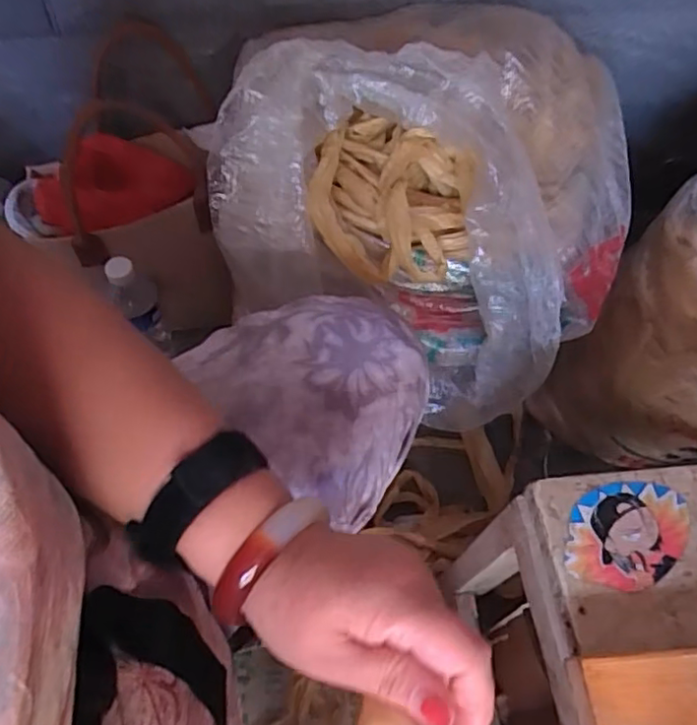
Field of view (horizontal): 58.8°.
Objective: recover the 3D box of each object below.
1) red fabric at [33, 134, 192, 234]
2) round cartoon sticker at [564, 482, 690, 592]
[{"bbox_3d":[-0.282,-0.220,0.744,0.187,0.080,0.090,-19,63,-14],"label":"red fabric"},{"bbox_3d":[0.171,0.104,0.378,0.069,0.004,0.071,1,63,-2],"label":"round cartoon sticker"}]

